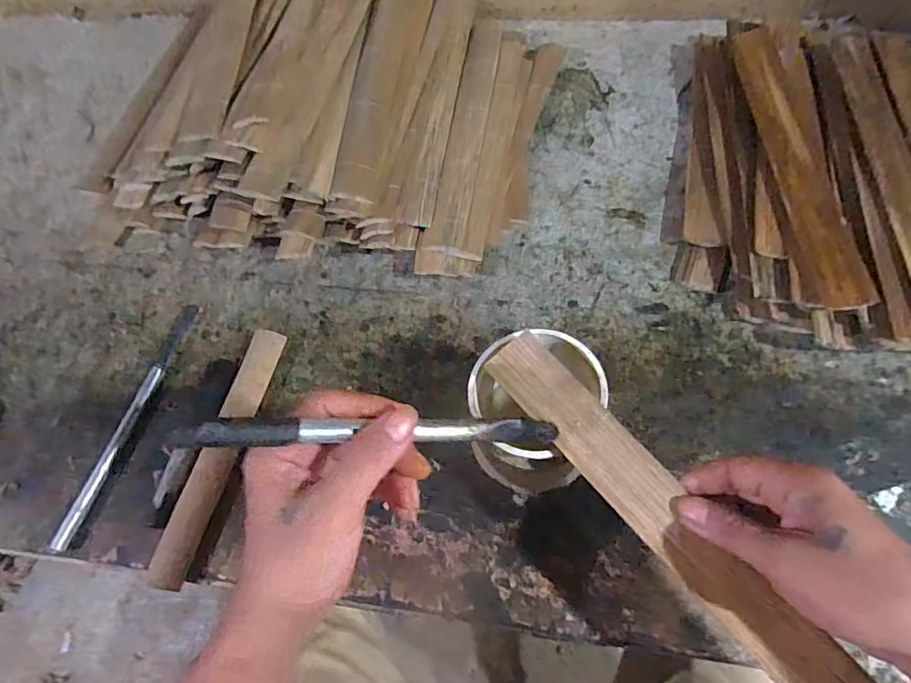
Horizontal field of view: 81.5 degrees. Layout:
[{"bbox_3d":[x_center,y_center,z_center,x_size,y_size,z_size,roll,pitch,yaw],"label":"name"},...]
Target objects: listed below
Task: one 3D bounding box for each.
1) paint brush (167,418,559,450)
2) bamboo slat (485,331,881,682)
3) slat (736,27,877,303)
[{"bbox_3d":[-0.035,0.049,0.285,0.207,0.008,0.013,4,59,-23],"label":"paint brush"},{"bbox_3d":[0.142,0.119,0.317,0.039,0.006,0.329,-40,72,-7],"label":"bamboo slat"},{"bbox_3d":[0.330,-0.189,0.525,0.050,0.009,0.354,-8,62,19],"label":"slat"}]

